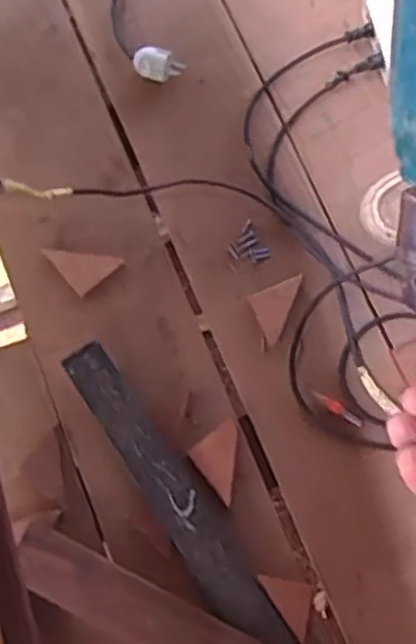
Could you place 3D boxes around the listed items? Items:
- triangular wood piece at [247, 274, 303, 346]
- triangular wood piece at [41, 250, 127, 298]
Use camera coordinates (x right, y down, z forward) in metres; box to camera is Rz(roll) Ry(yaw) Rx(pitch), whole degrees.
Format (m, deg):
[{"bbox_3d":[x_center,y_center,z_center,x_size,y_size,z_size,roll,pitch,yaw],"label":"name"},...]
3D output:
[{"bbox_3d":[0.089,-0.016,0.901,0.067,0.008,0.061,-24,80,-5],"label":"triangular wood piece"},{"bbox_3d":[-0.147,-0.075,0.906,0.063,0.004,0.071,-40,81,-8],"label":"triangular wood piece"}]

